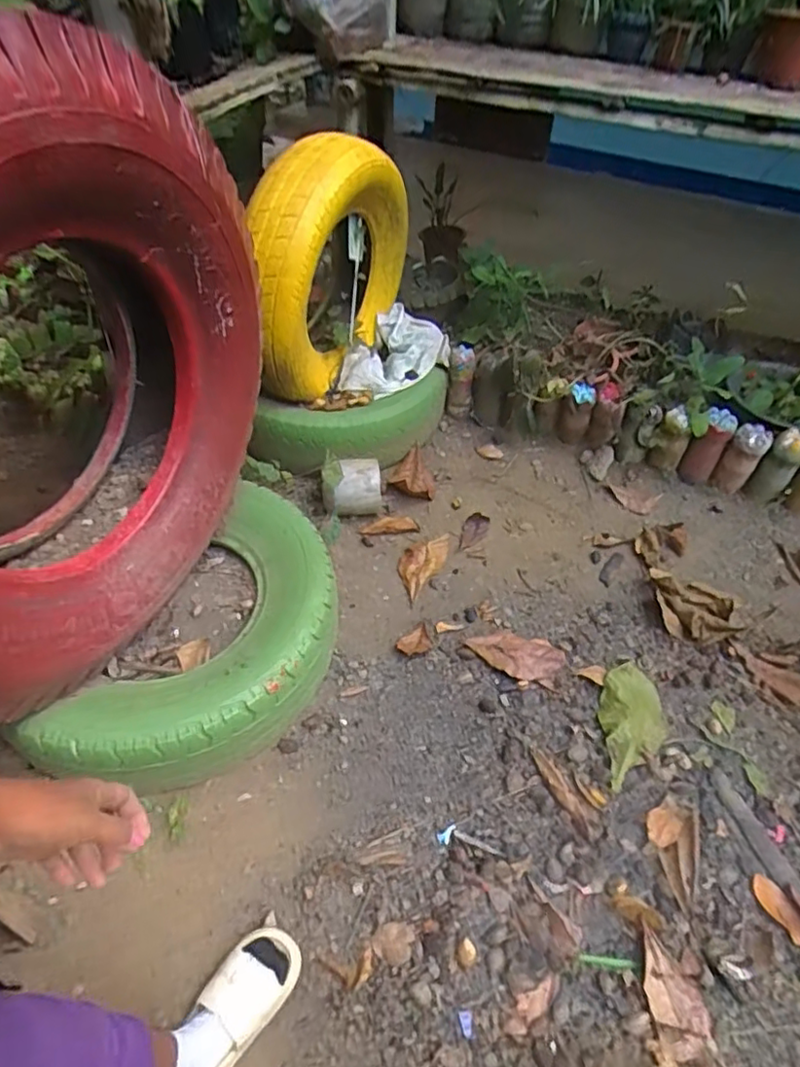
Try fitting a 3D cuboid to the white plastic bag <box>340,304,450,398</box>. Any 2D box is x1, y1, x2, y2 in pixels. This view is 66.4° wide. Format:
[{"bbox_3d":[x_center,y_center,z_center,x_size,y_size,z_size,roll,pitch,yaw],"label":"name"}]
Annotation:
[{"bbox_3d":[0.005,-0.521,1.802,0.259,0.084,0.389,18,50,12],"label":"white plastic bag"}]

